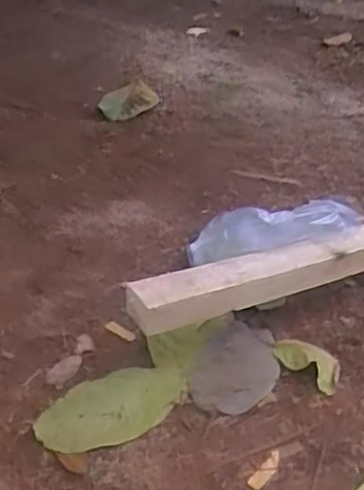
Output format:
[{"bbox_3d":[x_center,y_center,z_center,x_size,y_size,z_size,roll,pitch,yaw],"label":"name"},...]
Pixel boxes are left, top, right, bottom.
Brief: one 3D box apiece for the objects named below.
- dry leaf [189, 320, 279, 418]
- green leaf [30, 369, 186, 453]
[{"bbox_3d":[0.071,0.155,0.870,0.103,0.021,0.156,12,38,22],"label":"dry leaf"},{"bbox_3d":[-0.082,0.193,0.820,0.178,0.017,0.101,-10,35,-9],"label":"green leaf"}]

